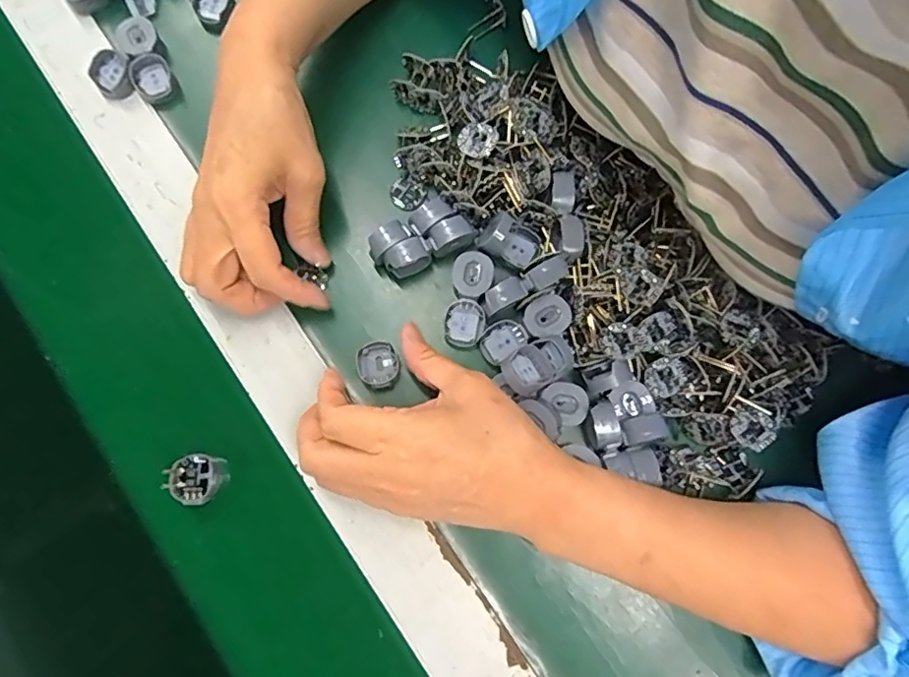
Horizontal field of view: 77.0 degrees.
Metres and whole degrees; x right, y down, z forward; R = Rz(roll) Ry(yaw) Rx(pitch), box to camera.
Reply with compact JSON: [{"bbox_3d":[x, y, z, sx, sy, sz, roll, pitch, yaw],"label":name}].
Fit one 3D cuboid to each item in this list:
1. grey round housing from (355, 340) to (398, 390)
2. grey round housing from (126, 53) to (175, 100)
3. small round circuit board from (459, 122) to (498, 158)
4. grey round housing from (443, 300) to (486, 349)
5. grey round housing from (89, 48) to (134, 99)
[{"bbox_3d":[-0.047,0.016,0.350,0.024,0.011,0.029,-6,79,-1],"label":"grey round housing"},{"bbox_3d":[-0.204,-0.176,0.387,0.028,0.011,0.028,-1,96,-5],"label":"grey round housing"},{"bbox_3d":[0.014,-0.123,0.357,0.023,0.010,0.023,0,79,0],"label":"small round circuit board"},{"bbox_3d":[0.005,-0.008,0.355,0.025,0.015,0.028,24,80,4],"label":"grey round housing"},{"bbox_3d":[-0.230,-0.177,0.386,0.026,0.014,0.028,0,79,0],"label":"grey round housing"}]

